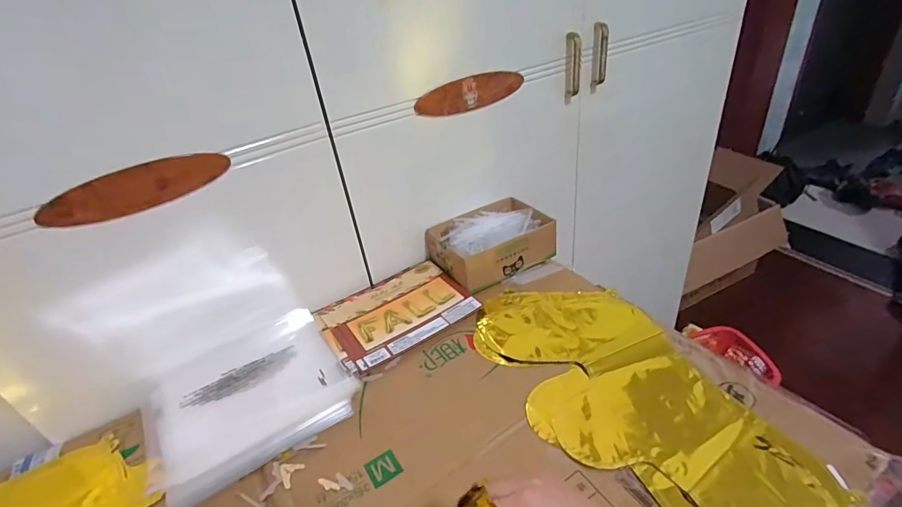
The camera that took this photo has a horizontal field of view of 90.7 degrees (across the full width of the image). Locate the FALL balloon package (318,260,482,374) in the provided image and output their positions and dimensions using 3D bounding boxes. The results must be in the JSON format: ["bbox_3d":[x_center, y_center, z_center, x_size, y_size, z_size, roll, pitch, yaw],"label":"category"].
[{"bbox_3d":[-0.081,0.083,0.681,0.199,0.010,0.158,-26,39,-25],"label":"FALL balloon package"}]

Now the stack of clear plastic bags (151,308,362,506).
[{"bbox_3d":[-0.253,0.176,0.570,0.216,0.022,0.206,-27,39,-26],"label":"stack of clear plastic bags"}]

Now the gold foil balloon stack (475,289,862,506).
[{"bbox_3d":[0.201,0.161,0.507,0.212,0.017,0.444,-19,36,-16],"label":"gold foil balloon stack"}]

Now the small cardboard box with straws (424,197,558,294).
[{"bbox_3d":[0.069,-0.023,0.758,0.188,0.064,0.143,-23,38,-22],"label":"small cardboard box with straws"}]

